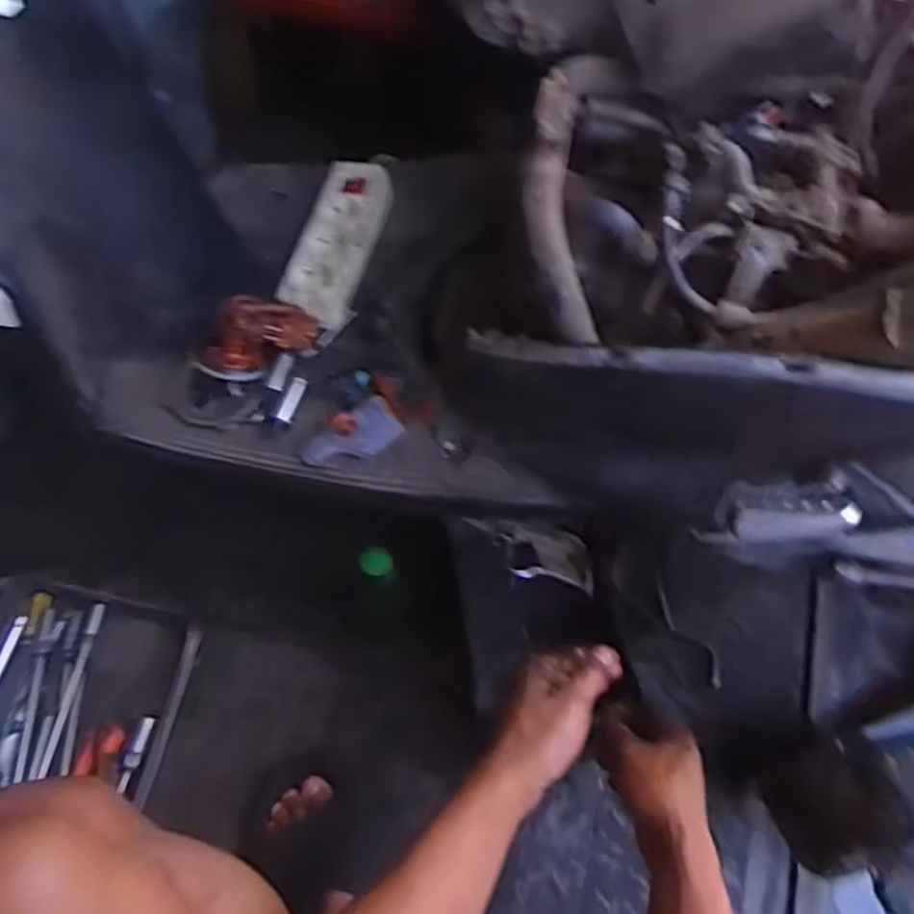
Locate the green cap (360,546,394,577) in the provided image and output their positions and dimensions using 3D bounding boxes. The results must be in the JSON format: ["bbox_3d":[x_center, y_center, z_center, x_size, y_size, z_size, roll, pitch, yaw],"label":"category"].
[{"bbox_3d":[-0.073,0.096,0.680,0.031,0.013,0.028,18,65,8],"label":"green cap"}]

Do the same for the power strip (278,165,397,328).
[{"bbox_3d":[-0.121,-0.217,0.750,0.063,0.028,0.198,13,64,6],"label":"power strip"}]

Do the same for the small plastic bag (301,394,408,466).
[{"bbox_3d":[-0.090,-0.017,0.649,0.086,0.012,0.046,-38,70,-18],"label":"small plastic bag"}]

